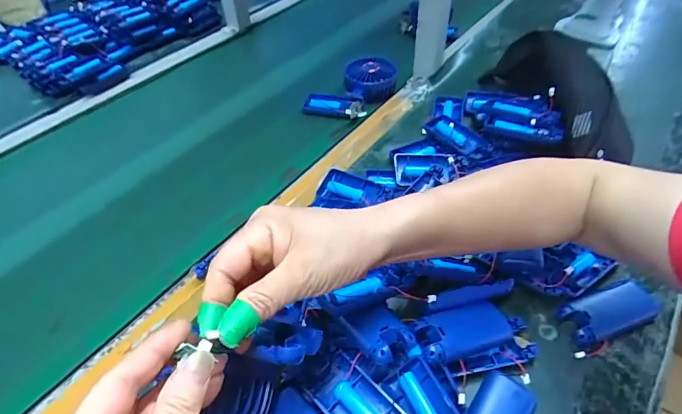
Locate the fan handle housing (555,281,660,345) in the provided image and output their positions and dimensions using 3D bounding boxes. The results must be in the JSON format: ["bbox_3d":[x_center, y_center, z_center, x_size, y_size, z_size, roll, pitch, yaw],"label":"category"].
[{"bbox_3d":[0.270,0.103,0.406,0.104,0.018,0.042,-17,49,-12],"label":"fan handle housing"}]

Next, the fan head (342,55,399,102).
[{"bbox_3d":[0.051,-0.220,0.699,0.086,0.042,0.081,-1,47,2],"label":"fan head"}]

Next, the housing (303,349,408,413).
[{"bbox_3d":[0.013,0.166,0.336,0.079,0.027,0.046,33,57,28],"label":"housing"}]

